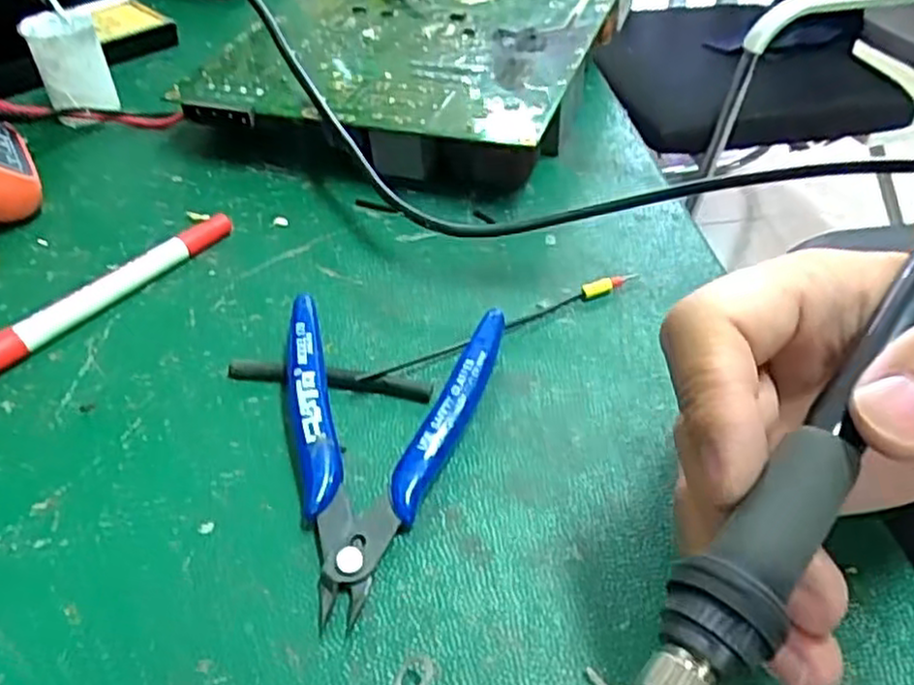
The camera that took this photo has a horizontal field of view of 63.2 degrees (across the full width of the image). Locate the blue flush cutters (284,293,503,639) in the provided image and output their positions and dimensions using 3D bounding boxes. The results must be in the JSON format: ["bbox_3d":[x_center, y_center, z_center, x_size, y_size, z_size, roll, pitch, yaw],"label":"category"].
[{"bbox_3d":[-0.025,0.030,0.239,0.073,0.020,0.111,2,43,3],"label":"blue flush cutters"}]

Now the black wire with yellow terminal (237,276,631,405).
[{"bbox_3d":[-0.001,0.001,0.278,0.163,0.007,0.040,-12,44,-12],"label":"black wire with yellow terminal"}]

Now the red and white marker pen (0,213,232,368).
[{"bbox_3d":[-0.147,-0.017,0.298,0.010,0.011,0.137,28,50,27],"label":"red and white marker pen"}]

